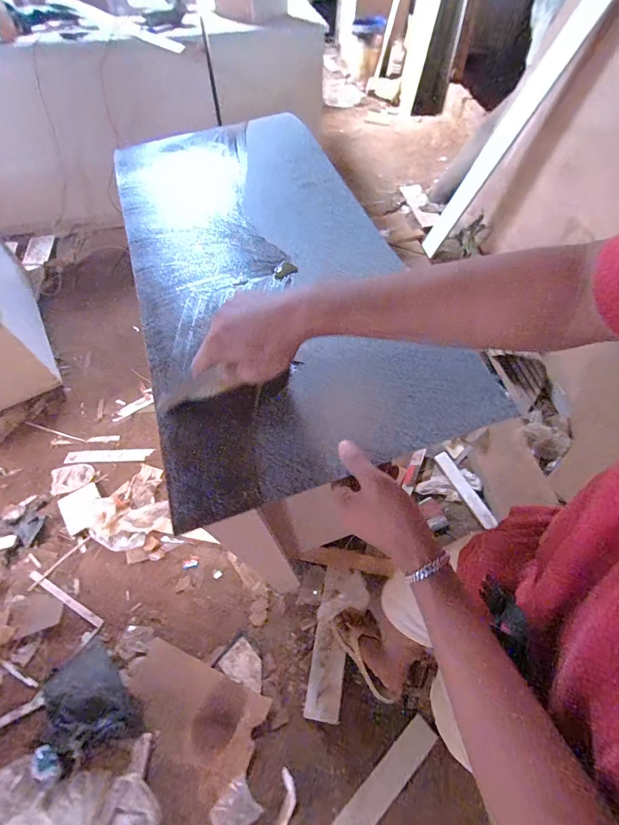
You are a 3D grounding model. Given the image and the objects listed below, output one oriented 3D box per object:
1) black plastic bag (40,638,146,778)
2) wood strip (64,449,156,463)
[{"bbox_3d":[-0.649,0.854,1.041,0.209,0.050,0.299,-39,64,-21],"label":"black plastic bag"},{"bbox_3d":[-0.858,0.184,1.540,0.385,0.008,0.062,-3,52,8],"label":"wood strip"}]

